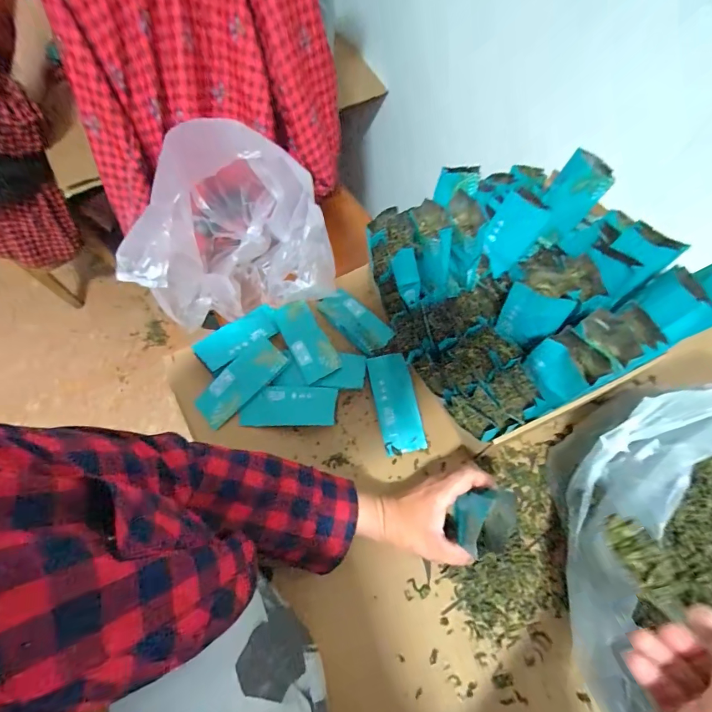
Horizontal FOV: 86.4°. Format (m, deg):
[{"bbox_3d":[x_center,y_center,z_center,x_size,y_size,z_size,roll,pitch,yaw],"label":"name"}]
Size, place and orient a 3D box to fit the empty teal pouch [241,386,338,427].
[{"bbox_3d":[-0.091,0.067,0.509,0.128,0.008,0.053,-1,73,6],"label":"empty teal pouch"}]

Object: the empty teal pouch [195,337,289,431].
[{"bbox_3d":[-0.158,0.036,0.520,0.056,0.010,0.133,42,81,9],"label":"empty teal pouch"}]

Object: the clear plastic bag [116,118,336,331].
[{"bbox_3d":[-0.185,-0.228,0.654,0.297,0.303,0.326,2,61,1],"label":"clear plastic bag"}]

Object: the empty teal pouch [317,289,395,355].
[{"bbox_3d":[-0.002,-0.054,0.570,0.051,0.010,0.128,-45,64,1],"label":"empty teal pouch"}]

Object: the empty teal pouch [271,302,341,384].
[{"bbox_3d":[-0.073,-0.025,0.543,0.055,0.012,0.133,-33,67,4],"label":"empty teal pouch"}]

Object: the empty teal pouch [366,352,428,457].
[{"bbox_3d":[0.054,0.063,0.513,0.056,0.008,0.132,-12,78,-6],"label":"empty teal pouch"}]

